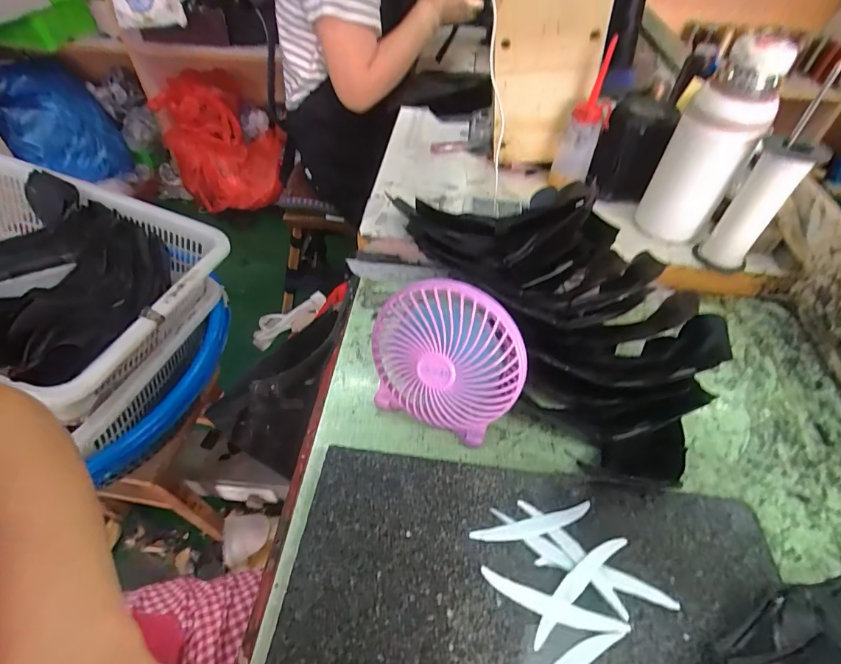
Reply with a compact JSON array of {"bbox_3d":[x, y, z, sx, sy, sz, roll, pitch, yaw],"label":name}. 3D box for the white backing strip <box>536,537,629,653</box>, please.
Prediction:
[{"bbox_3d":[0.103,0.166,0.285,0.092,0.010,0.014,-32,56,-26],"label":"white backing strip"}]

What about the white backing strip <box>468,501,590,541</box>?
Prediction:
[{"bbox_3d":[0.082,0.141,0.312,0.093,0.005,0.014,-10,49,-10],"label":"white backing strip"}]

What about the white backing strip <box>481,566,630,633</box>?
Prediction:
[{"bbox_3d":[0.084,0.177,0.278,0.091,0.006,0.014,17,50,14],"label":"white backing strip"}]

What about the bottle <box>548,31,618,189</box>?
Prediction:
[{"bbox_3d":[0.223,-0.283,0.584,0.057,0.161,0.054,17,50,13],"label":"bottle"}]

